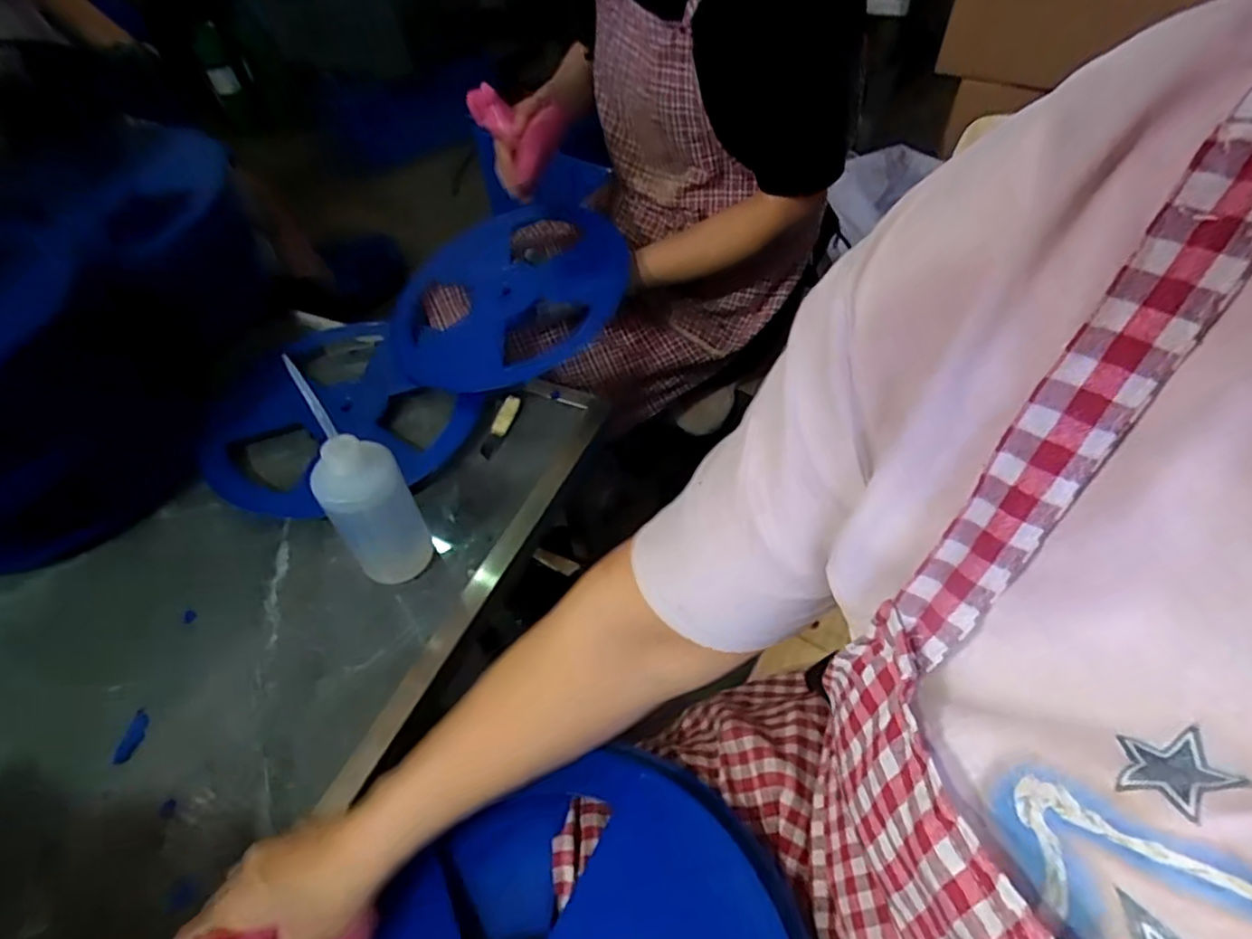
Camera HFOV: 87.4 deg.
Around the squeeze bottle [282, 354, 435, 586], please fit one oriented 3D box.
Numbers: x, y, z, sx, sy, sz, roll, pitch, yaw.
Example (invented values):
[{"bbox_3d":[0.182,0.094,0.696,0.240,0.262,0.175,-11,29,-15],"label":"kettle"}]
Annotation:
[{"bbox_3d":[-0.238,0.015,0.590,0.069,0.206,0.084,-27,53,-19],"label":"squeeze bottle"}]

